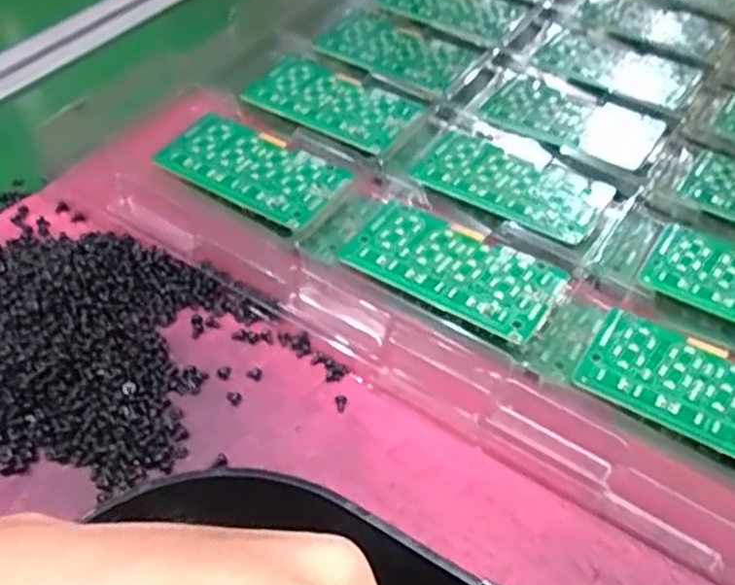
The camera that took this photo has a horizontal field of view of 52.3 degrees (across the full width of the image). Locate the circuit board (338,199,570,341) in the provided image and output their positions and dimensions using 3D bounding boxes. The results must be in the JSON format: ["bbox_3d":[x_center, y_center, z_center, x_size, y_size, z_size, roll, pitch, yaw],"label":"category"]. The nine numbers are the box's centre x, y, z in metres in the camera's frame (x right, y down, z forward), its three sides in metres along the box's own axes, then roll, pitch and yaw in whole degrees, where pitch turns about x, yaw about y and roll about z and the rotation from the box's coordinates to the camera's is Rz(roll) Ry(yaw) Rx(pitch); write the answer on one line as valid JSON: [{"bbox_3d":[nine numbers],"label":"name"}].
[{"bbox_3d":[0.039,-0.013,0.339,0.093,0.007,0.045,28,54,19],"label":"circuit board"}]

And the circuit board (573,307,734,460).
[{"bbox_3d":[0.137,0.039,0.301,0.094,0.007,0.049,27,53,19],"label":"circuit board"}]

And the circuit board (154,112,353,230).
[{"bbox_3d":[-0.057,-0.062,0.373,0.091,0.008,0.049,25,53,17],"label":"circuit board"}]

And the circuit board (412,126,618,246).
[{"bbox_3d":[0.074,-0.058,0.380,0.093,0.004,0.048,29,54,20],"label":"circuit board"}]

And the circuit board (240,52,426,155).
[{"bbox_3d":[-0.019,-0.106,0.414,0.088,0.005,0.048,32,55,22],"label":"circuit board"}]

